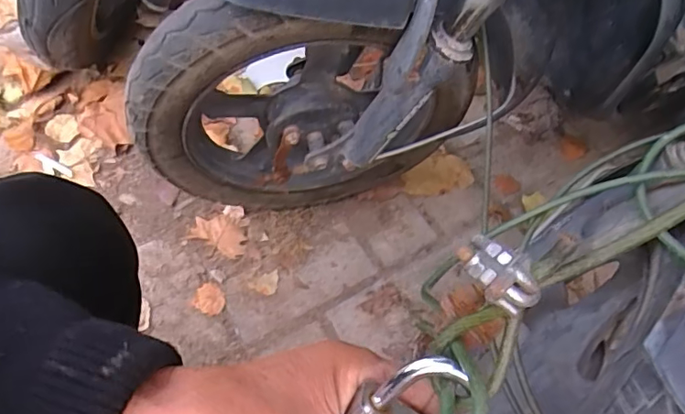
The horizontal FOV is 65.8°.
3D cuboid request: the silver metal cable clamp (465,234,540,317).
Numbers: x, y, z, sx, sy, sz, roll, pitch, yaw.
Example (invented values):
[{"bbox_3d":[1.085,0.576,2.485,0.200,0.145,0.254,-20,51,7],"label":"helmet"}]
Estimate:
[{"bbox_3d":[0.054,0.023,0.182,0.014,0.016,0.027,-31,64,-19],"label":"silver metal cable clamp"}]

